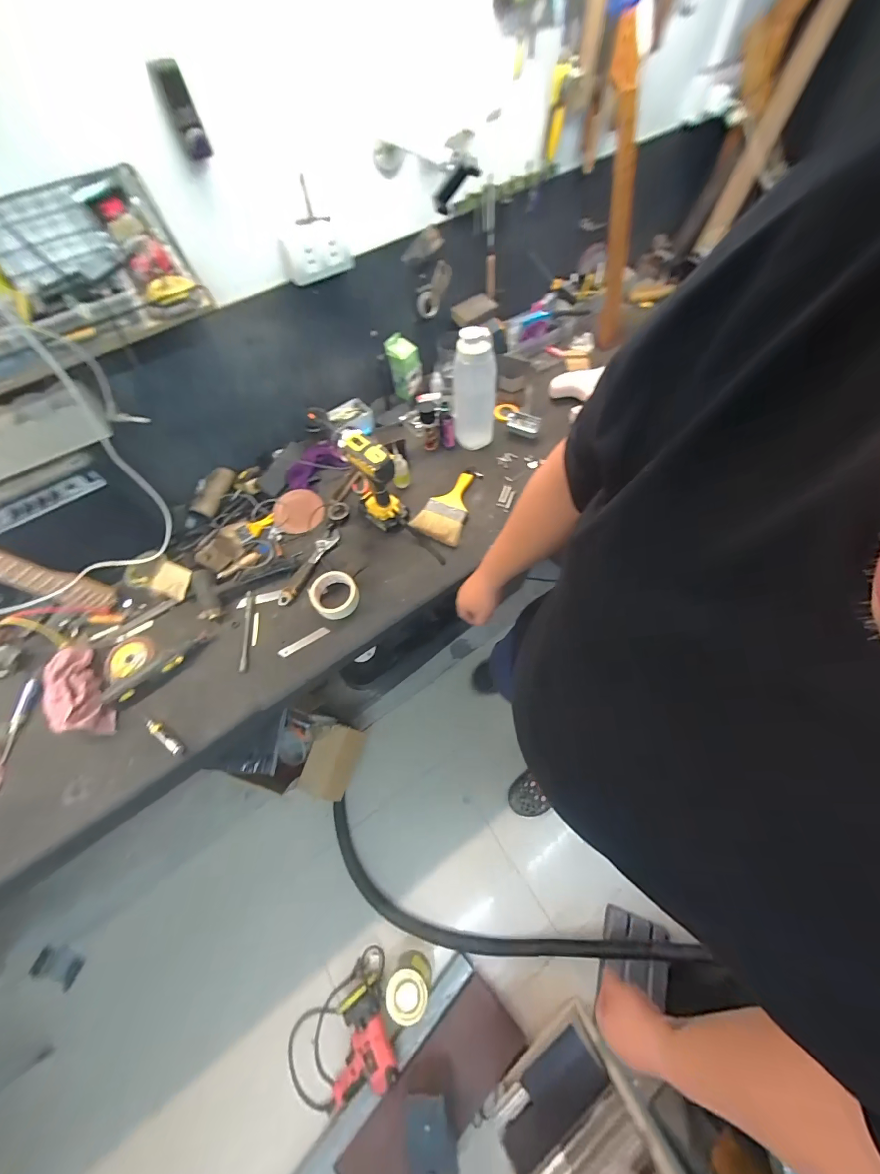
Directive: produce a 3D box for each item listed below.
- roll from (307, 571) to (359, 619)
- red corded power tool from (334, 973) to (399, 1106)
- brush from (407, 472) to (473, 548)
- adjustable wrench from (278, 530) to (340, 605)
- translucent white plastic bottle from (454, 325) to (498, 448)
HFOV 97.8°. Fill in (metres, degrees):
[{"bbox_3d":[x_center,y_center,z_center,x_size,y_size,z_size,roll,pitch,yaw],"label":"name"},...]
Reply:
[{"bbox_3d":[-0.218,0.015,0.798,0.094,0.040,0.092,-2,64,3],"label":"roll"},{"bbox_3d":[-0.215,1.179,1.016,0.194,0.098,0.214,-20,64,-6],"label":"red corded power tool"},{"bbox_3d":[0.024,-0.194,0.896,0.114,0.021,0.195,23,67,14],"label":"brush"},{"bbox_3d":[-0.285,-0.049,0.841,0.035,0.020,0.202,23,67,15],"label":"adjustable wrench"},{"bbox_3d":[0.082,-0.456,0.886,0.097,0.256,0.082,2,64,5],"label":"translucent white plastic bottle"}]

